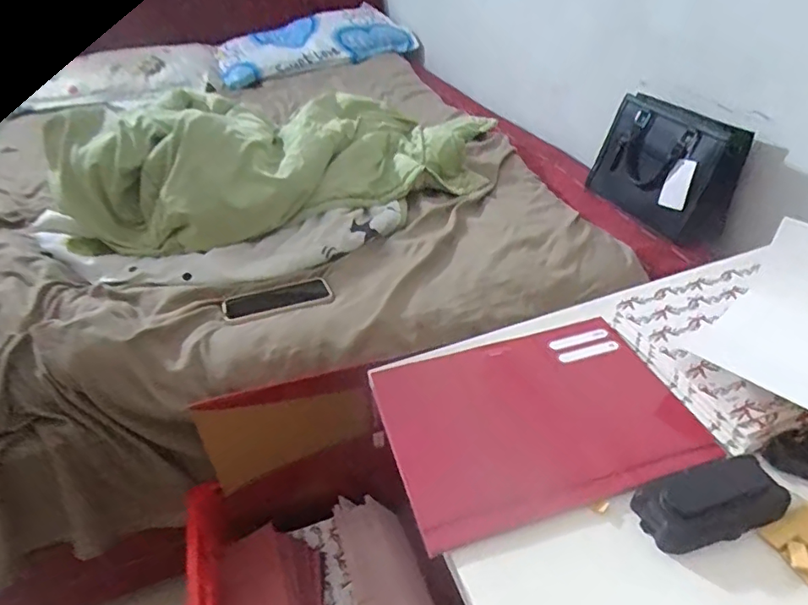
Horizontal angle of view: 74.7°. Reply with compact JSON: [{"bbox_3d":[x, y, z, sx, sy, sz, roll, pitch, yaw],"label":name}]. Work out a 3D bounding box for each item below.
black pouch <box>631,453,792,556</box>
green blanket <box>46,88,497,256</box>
[{"bbox_3d":[0.232,0.149,0.401,0.107,0.022,0.052,-13,38,-13],"label":"black pouch"},{"bbox_3d":[-0.217,-0.326,1.074,0.847,0.203,0.401,-19,40,-21],"label":"green blanket"}]

